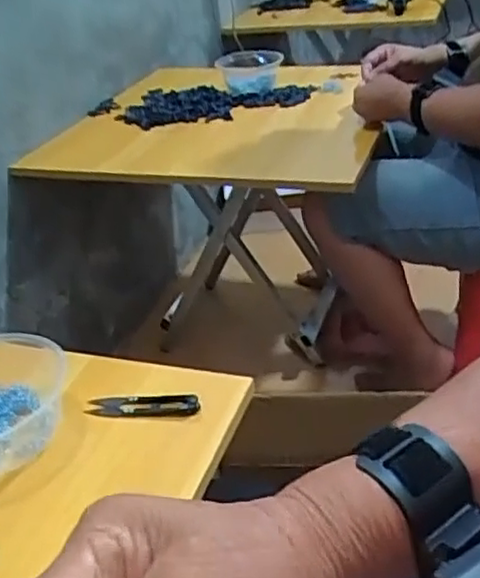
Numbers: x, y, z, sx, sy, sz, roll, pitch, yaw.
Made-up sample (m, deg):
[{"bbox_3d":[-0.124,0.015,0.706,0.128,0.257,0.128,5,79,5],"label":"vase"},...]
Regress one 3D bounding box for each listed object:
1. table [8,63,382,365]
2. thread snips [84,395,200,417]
[{"bbox_3d":[-0.021,-0.098,1.365,0.569,0.534,0.578,1,32,13],"label":"table"},{"bbox_3d":[-0.085,0.101,0.600,0.101,0.012,0.022,-1,32,11],"label":"thread snips"}]

